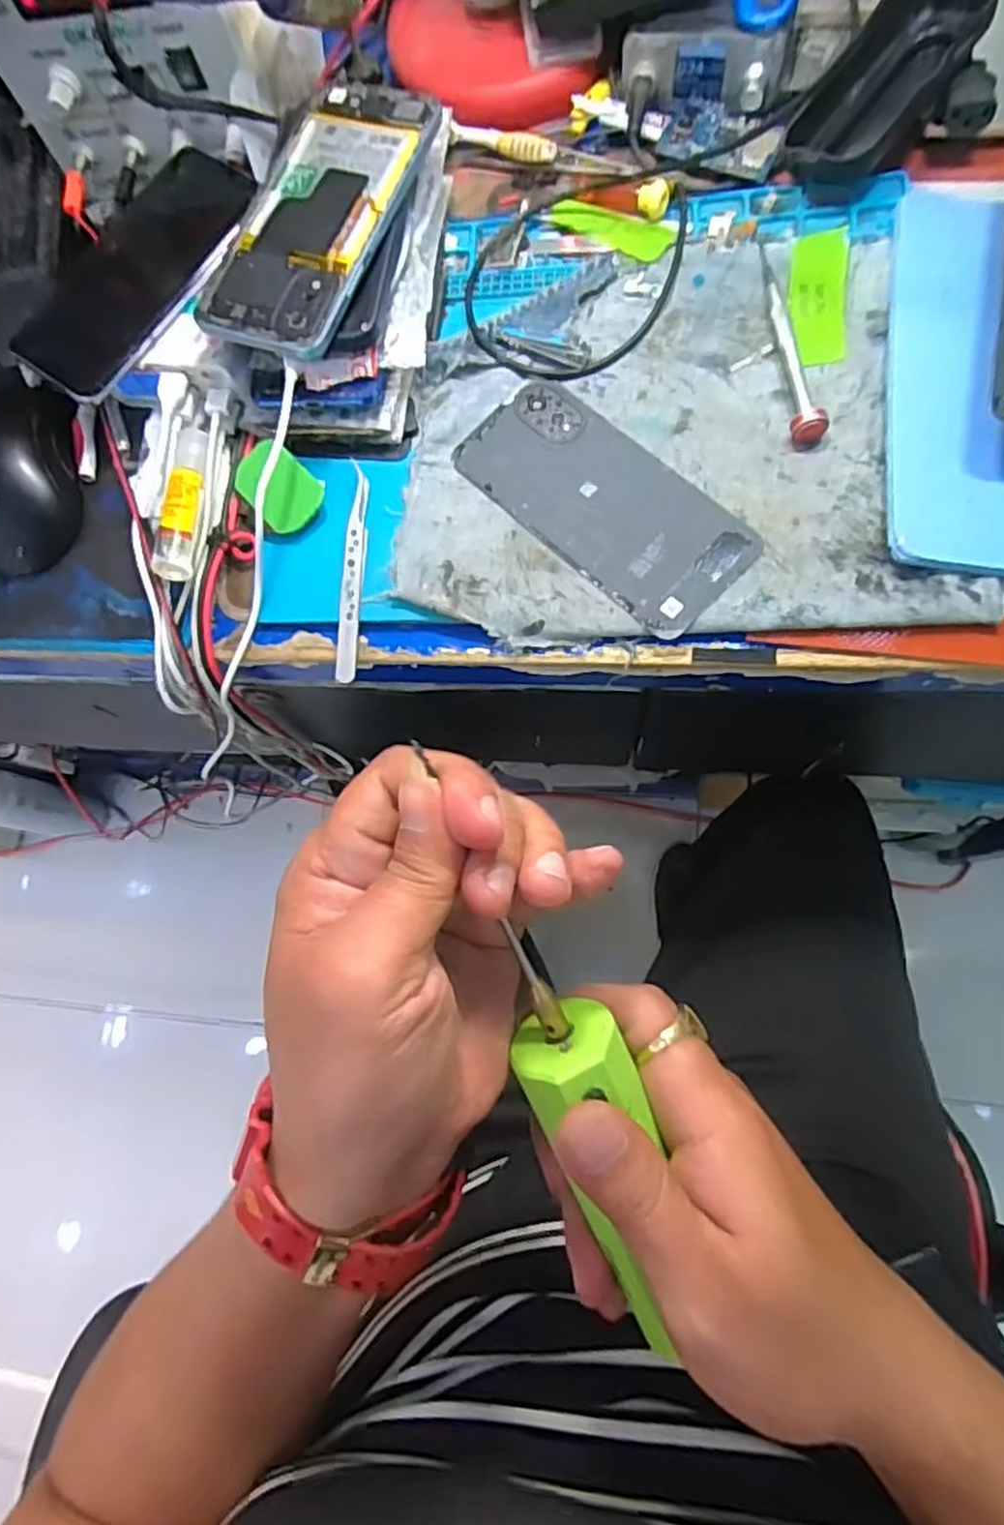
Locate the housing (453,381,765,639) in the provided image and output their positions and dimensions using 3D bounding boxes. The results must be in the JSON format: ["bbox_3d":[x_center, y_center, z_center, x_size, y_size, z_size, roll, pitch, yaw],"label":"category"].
[{"bbox_3d":[0.052,-0.135,0.373,0.072,0.004,0.159,-44,75,-4],"label":"housing"}]

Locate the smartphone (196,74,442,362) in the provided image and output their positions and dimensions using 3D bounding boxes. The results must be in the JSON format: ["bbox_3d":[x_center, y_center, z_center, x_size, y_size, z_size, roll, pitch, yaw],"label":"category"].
[{"bbox_3d":[-0.093,-0.282,0.370,0.075,0.008,0.161,20,80,11],"label":"smartphone"}]

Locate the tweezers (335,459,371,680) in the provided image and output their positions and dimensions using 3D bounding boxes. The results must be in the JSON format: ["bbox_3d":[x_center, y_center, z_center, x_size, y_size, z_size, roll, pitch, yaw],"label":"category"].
[{"bbox_3d":[-0.078,-0.101,0.380,0.012,0.008,0.117,3,77,8],"label":"tweezers"}]

